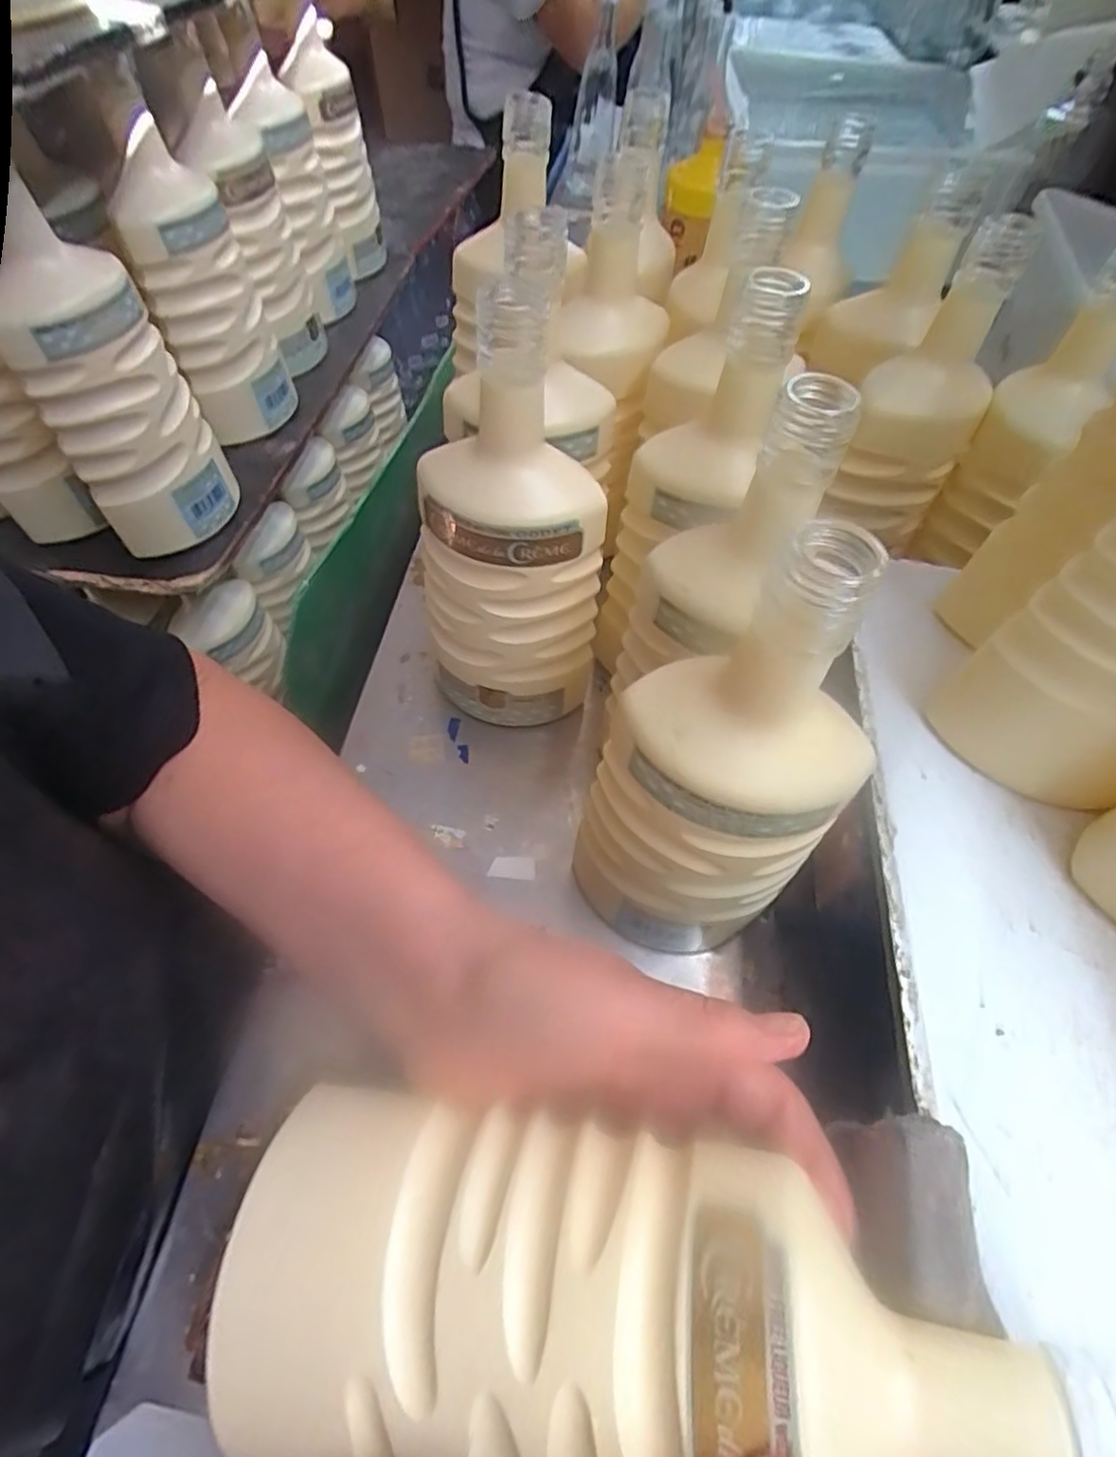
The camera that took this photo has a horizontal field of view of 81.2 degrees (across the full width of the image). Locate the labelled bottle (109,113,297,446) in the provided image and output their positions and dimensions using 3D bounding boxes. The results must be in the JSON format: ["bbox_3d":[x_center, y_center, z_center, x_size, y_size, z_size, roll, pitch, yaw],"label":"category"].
[{"bbox_3d":[-0.269,-0.324,0.508,0.086,0.183,0.065,-13,57,-14],"label":"labelled bottle"}]

